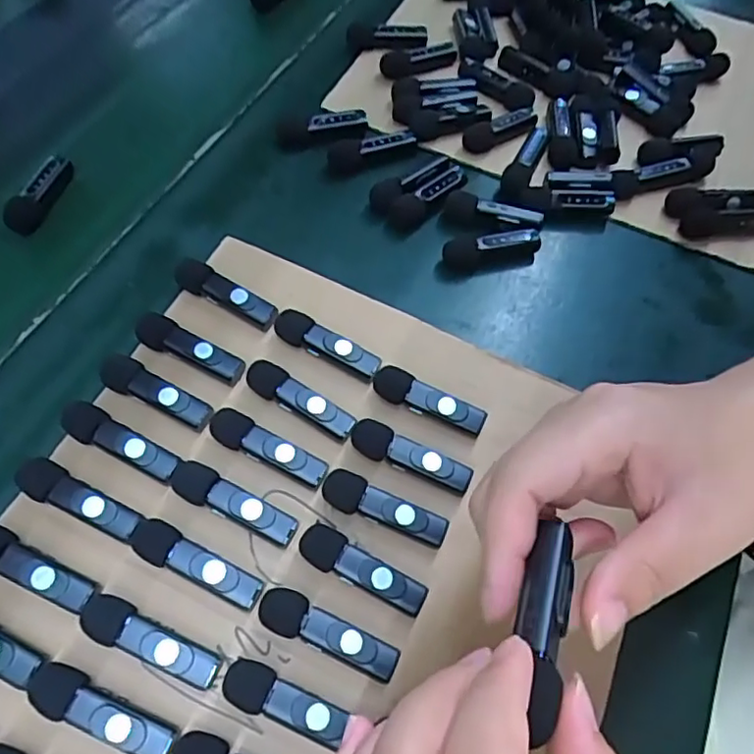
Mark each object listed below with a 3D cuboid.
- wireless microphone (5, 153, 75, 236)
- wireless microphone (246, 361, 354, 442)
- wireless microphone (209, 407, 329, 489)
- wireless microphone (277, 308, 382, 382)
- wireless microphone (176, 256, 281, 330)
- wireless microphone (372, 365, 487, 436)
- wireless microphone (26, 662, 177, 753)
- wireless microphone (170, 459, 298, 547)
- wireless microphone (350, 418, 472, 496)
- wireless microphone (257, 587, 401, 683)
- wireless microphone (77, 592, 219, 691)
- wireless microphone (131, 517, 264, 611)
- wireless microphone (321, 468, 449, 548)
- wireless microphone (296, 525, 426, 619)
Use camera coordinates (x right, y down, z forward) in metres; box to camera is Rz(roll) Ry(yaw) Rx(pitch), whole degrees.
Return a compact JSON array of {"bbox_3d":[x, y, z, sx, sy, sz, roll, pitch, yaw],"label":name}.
[{"bbox_3d":[-0.226,-0.123,0.412,0.021,0.019,0.060,14,60,6],"label":"wireless microphone"},{"bbox_3d":[-0.041,0.012,0.334,0.065,0.013,0.018,28,63,14],"label":"wireless microphone"},{"bbox_3d":[-0.057,0.036,0.318,0.065,0.010,0.019,21,61,11],"label":"wireless microphone"},{"bbox_3d":[-0.029,-0.017,0.352,0.064,0.016,0.018,28,63,14],"label":"wireless microphone"},{"bbox_3d":[-0.089,-0.049,0.364,0.067,0.015,0.017,25,62,13],"label":"wireless microphone"},{"bbox_3d":[0.028,0.014,0.342,0.064,0.019,0.017,24,62,12],"label":"wireless microphone"},{"bbox_3d":[-0.115,0.142,0.259,0.065,0.016,0.019,18,61,9],"label":"wireless microphone"},{"bbox_3d":[-0.072,0.063,0.303,0.067,0.010,0.020,27,62,14],"label":"wireless microphone"},{"bbox_3d":[0.017,0.042,0.323,0.066,0.013,0.017,22,61,11],"label":"wireless microphone"},{"bbox_3d":[-0.022,0.117,0.281,0.066,0.015,0.020,19,61,9],"label":"wireless microphone"},{"bbox_3d":[-0.100,0.118,0.274,0.065,0.017,0.018,21,61,10],"label":"wireless microphone"},{"bbox_3d":[-0.086,0.089,0.290,0.067,0.016,0.018,27,62,13],"label":"wireless microphone"},{"bbox_3d":[0.004,0.066,0.309,0.064,0.014,0.019,17,61,8],"label":"wireless microphone"},{"bbox_3d":[-0.008,0.093,0.295,0.064,0.015,0.019,26,62,13],"label":"wireless microphone"}]

